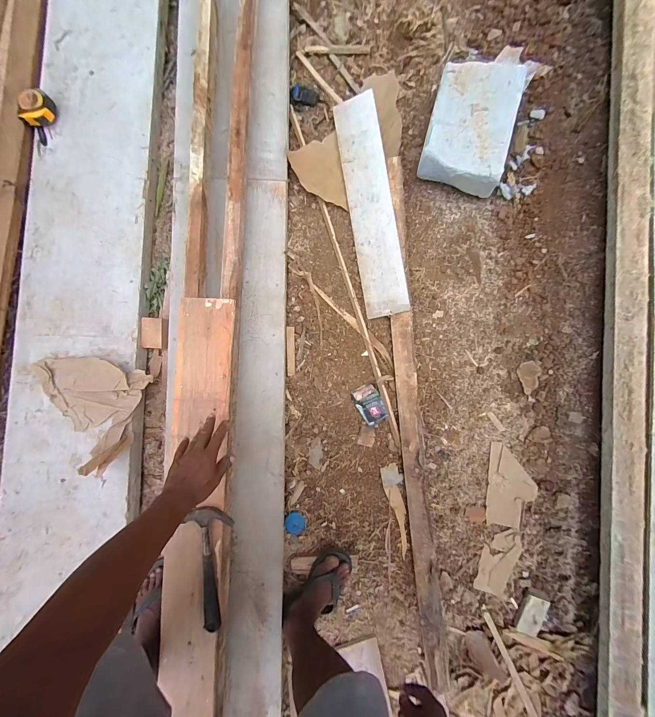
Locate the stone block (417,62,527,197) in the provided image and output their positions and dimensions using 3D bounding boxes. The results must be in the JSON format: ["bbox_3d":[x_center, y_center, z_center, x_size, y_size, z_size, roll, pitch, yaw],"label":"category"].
[{"bbox_3d":[0.353,-0.574,0.807,0.206,0.125,0.279,14,83,-3],"label":"stone block"}]

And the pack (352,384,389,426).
[{"bbox_3d":[0.119,0.130,0.886,0.069,0.017,0.107,-26,86,-7],"label":"pack"}]

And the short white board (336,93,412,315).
[{"bbox_3d":[0.122,-0.427,0.880,0.122,0.018,0.615,-10,87,19],"label":"short white board"}]

